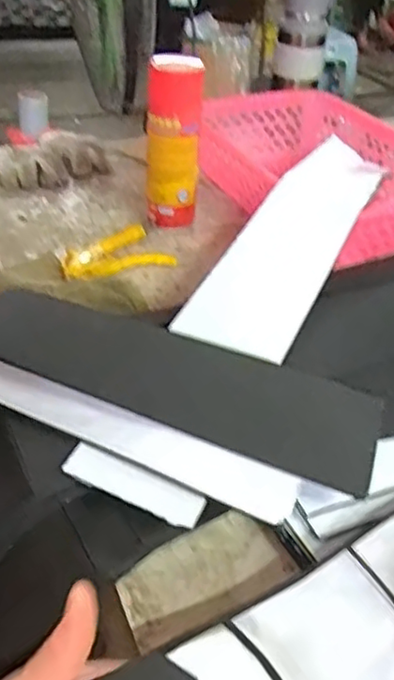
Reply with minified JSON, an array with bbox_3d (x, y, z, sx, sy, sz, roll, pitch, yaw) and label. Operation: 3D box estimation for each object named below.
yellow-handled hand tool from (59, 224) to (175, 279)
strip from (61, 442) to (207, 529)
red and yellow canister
[{"bbox_3d":[-0.098,-0.101,0.712,0.124,0.022,0.079,-14,42,-21],"label":"yellow-handled hand tool"},{"bbox_3d":[-0.042,0.095,0.405,0.095,0.004,0.023,21,60,17],"label":"strip"},{"bbox_3d":[-0.028,-0.225,0.734,0.058,0.201,0.054,2,38,-2],"label":"red and yellow canister"}]

